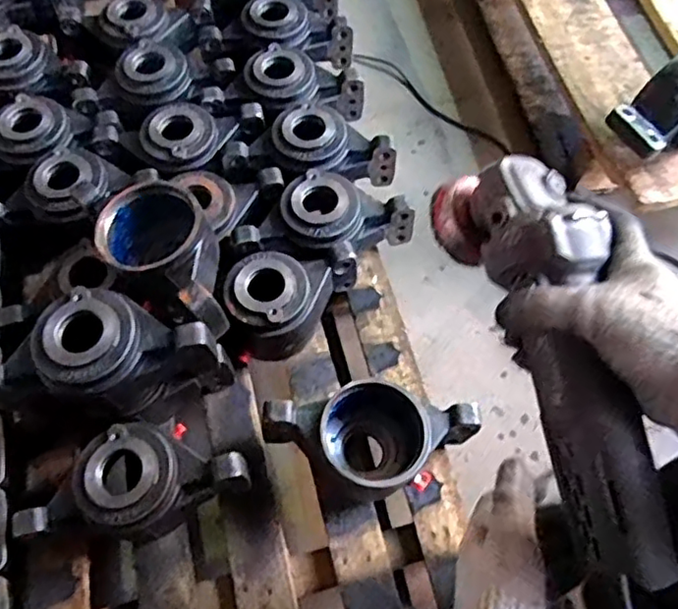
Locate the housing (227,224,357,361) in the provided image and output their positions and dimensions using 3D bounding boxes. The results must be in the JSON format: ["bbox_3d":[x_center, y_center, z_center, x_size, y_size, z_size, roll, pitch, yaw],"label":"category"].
[{"bbox_3d":[-0.076,-0.014,0.761,0.140,0.082,0.144,22,65,11],"label":"housing"}]

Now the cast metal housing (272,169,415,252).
[{"bbox_3d":[0.004,-0.102,0.803,0.164,0.080,0.099,18,65,9],"label":"cast metal housing"}]

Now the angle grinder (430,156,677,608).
[{"bbox_3d":[0.142,0.054,0.392,0.079,0.076,0.312,-11,78,-5],"label":"angle grinder"}]

